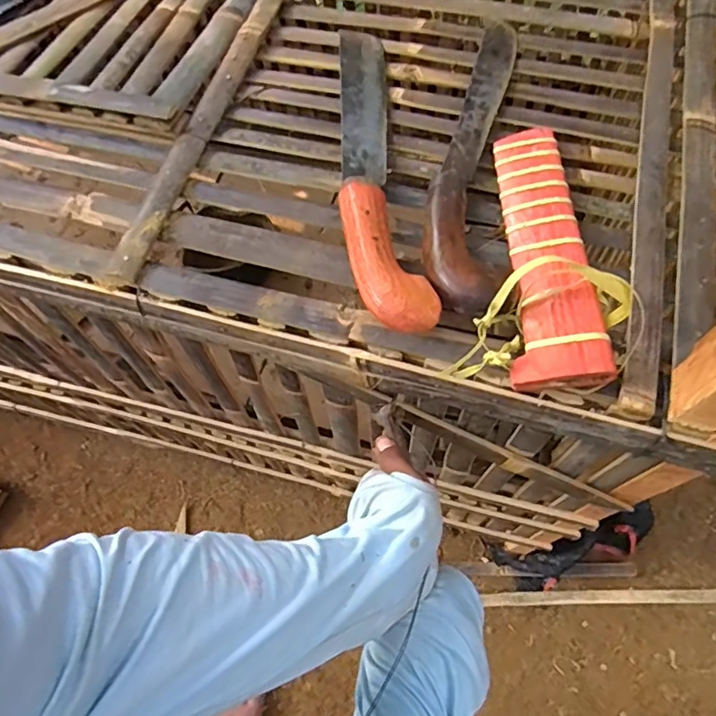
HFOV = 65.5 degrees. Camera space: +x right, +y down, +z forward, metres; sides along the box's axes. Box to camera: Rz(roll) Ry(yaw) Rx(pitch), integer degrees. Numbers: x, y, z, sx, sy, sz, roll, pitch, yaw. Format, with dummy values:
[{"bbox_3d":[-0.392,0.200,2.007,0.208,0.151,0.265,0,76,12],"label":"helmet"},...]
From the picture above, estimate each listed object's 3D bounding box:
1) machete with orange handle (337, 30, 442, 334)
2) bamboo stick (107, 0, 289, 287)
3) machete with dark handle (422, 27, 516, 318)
[{"bbox_3d":[0.010,-0.188,0.507,0.062,0.050,0.380,-6,65,-2],"label":"machete with orange handle"},{"bbox_3d":[-0.098,-0.418,0.633,0.044,0.016,0.795,15,67,6],"label":"bamboo stick"},{"bbox_3d":[0.106,-0.196,0.513,0.057,0.038,0.358,10,66,5],"label":"machete with dark handle"}]

